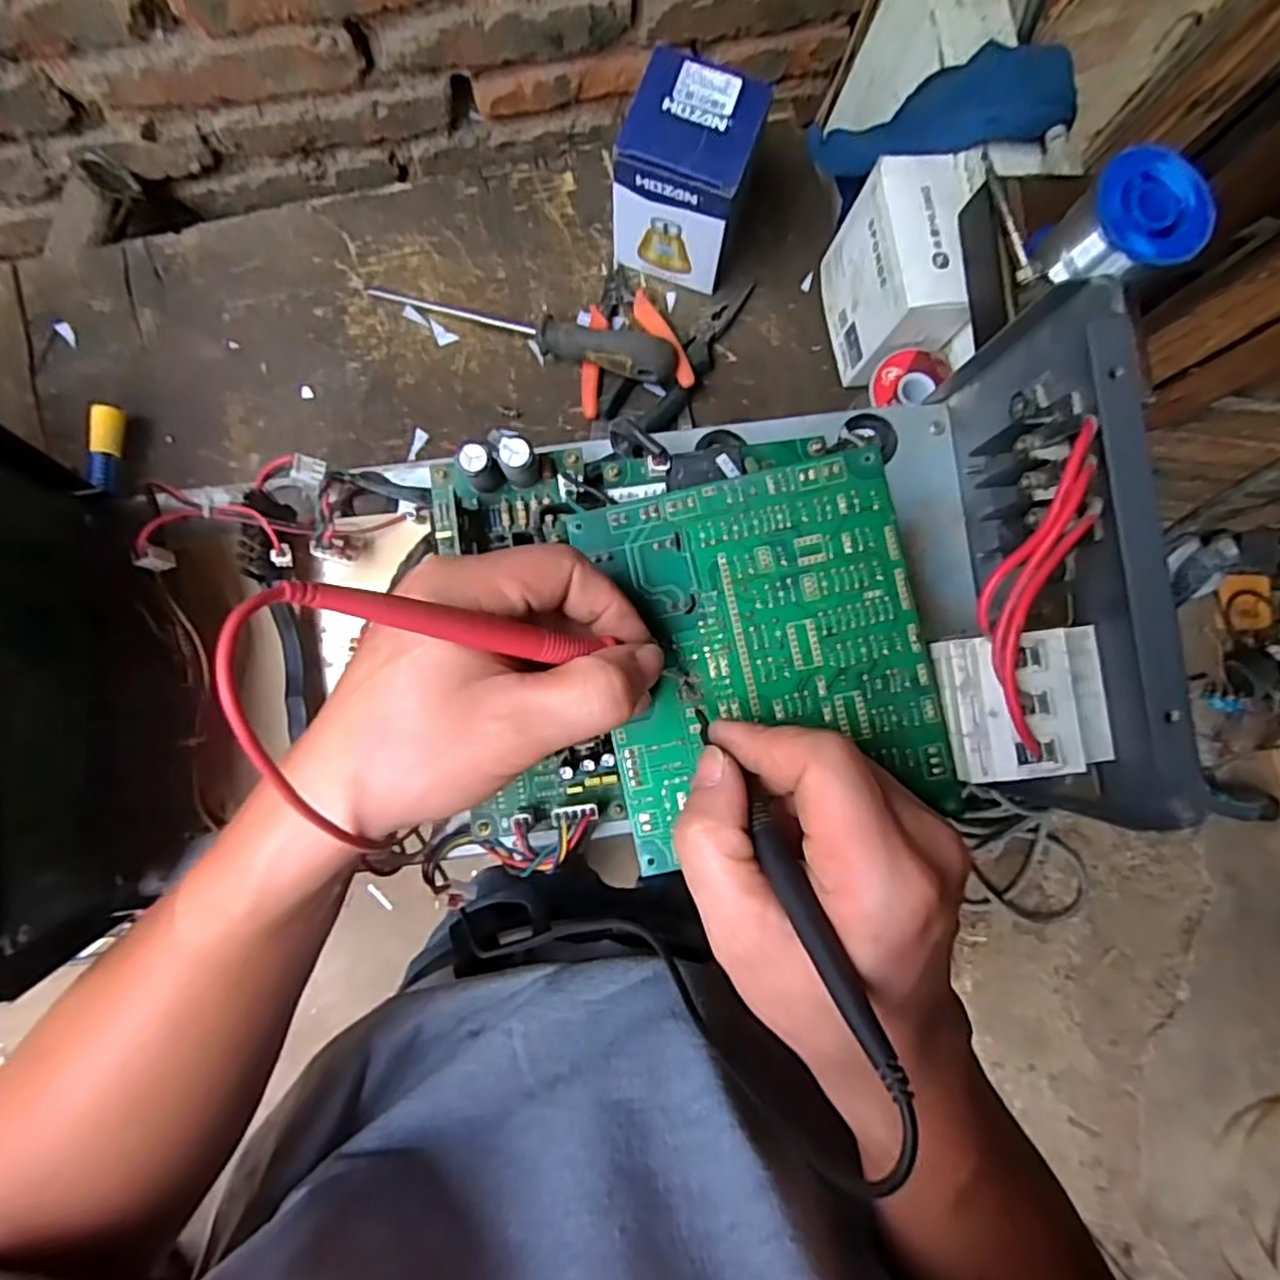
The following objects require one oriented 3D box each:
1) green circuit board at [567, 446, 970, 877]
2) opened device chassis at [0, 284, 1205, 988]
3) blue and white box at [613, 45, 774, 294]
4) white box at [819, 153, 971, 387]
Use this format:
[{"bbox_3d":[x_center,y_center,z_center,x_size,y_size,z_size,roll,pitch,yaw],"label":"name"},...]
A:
[{"bbox_3d":[0.047,0.006,0.269,0.123,0.011,0.135,-13,87,-4],"label":"green circuit board"},{"bbox_3d":[-0.018,-0.010,0.274,0.402,0.145,0.186,-6,86,-3],"label":"opened device chassis"},{"bbox_3d":[0.031,-0.313,0.477,0.081,0.111,0.079,17,85,-1],"label":"blue and white box"},{"bbox_3d":[0.174,-0.246,0.483,0.057,0.101,0.106,-7,86,-3],"label":"white box"}]

